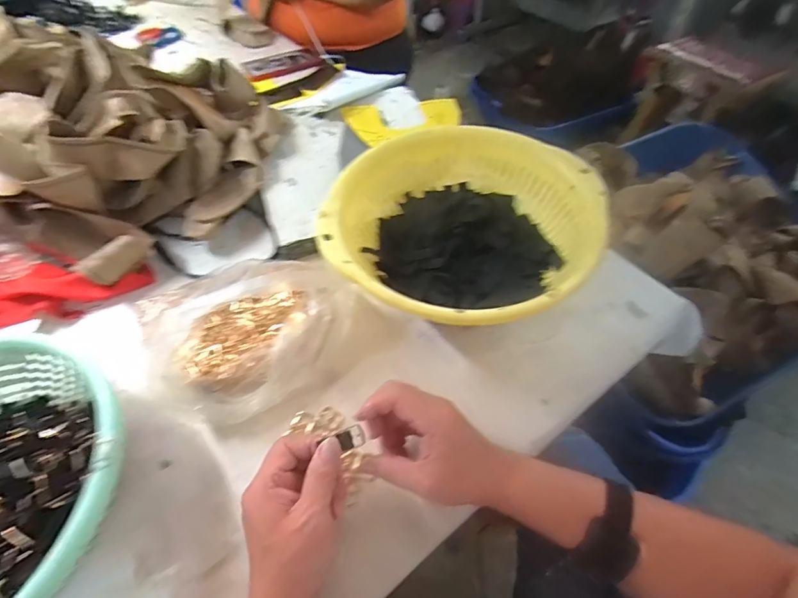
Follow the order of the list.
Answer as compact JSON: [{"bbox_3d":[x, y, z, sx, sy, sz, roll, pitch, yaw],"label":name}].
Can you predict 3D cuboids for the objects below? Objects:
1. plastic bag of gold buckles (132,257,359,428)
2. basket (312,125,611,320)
[{"bbox_3d":[-0.168,0.018,0.468,0.215,0.042,0.202,-33,62,-21],"label":"plastic bag of gold buckles"},{"bbox_3d":[0.065,-0.072,0.479,0.298,0.106,0.259,-13,55,-8],"label":"basket"}]

